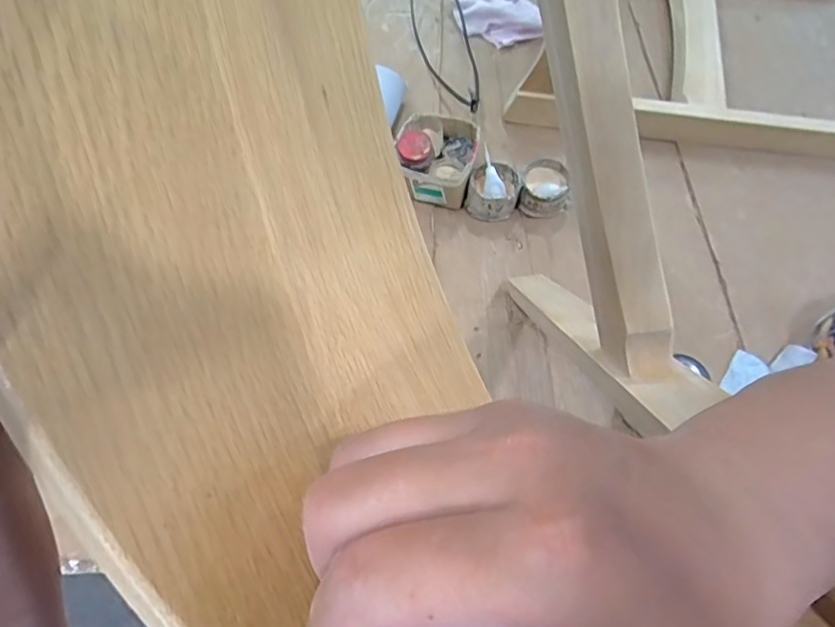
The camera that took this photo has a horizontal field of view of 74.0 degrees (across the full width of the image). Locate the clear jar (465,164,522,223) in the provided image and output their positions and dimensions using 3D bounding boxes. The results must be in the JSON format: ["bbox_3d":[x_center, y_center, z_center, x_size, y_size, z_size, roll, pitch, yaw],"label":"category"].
[{"bbox_3d":[0.125,-0.198,0.908,0.080,0.049,0.082,0,63,0],"label":"clear jar"}]

